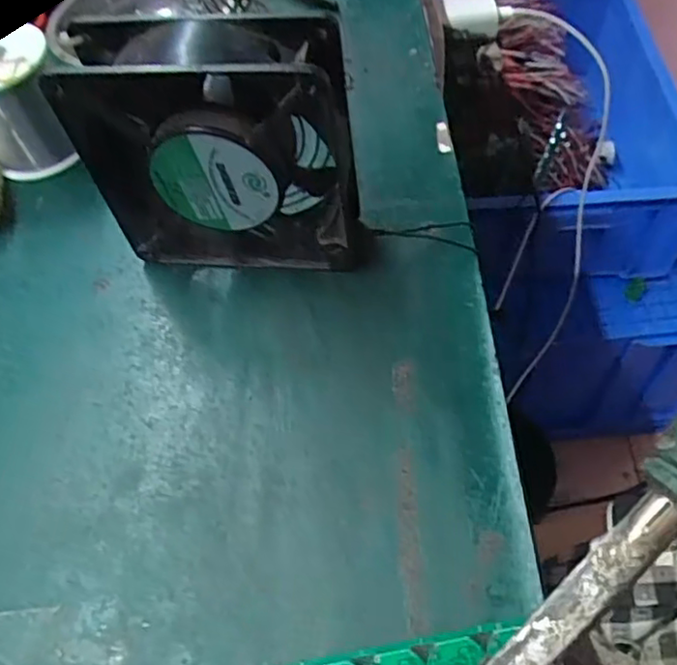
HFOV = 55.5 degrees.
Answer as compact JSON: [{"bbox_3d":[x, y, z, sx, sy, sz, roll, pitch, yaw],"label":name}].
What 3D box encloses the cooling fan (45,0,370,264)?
[{"bbox_3d":[-0.054,-0.081,0.305,0.125,0.122,0.041,2,57,7],"label":"cooling fan"}]

